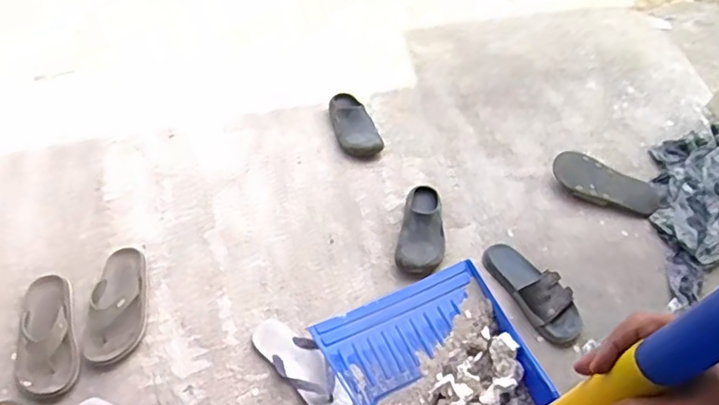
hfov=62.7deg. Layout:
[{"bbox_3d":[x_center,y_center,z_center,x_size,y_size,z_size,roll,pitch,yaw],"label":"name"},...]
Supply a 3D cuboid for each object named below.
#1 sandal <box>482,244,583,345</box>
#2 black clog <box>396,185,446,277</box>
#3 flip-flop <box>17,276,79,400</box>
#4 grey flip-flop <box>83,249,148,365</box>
[{"bbox_3d":[0.382,0.188,1.298,0.122,0.060,0.262,-27,59,-21],"label":"sandal"},{"bbox_3d":[0.155,0.052,1.380,0.106,0.101,0.267,11,54,5],"label":"black clog"},{"bbox_3d":[-0.626,0.251,1.168,0.110,0.048,0.276,-15,56,-14],"label":"flip-flop"},{"bbox_3d":[-0.497,0.204,1.224,0.109,0.048,0.269,-1,54,-4],"label":"grey flip-flop"}]

